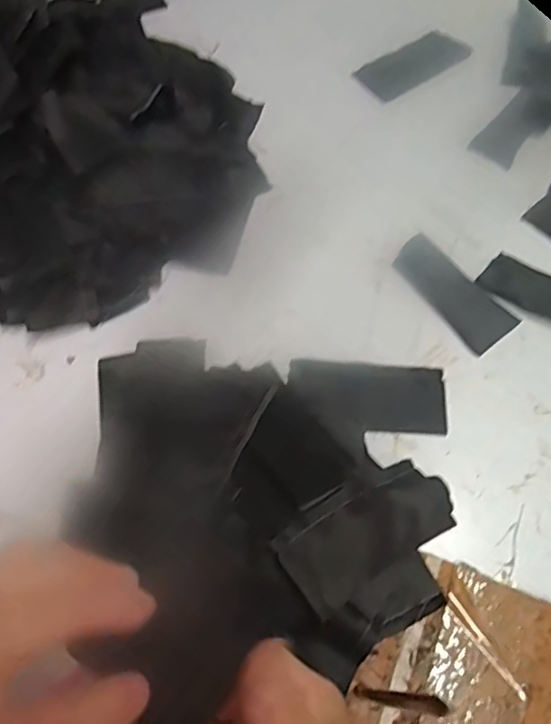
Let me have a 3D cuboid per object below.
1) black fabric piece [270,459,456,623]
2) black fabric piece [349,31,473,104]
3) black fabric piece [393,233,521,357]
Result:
[{"bbox_3d":[0.058,0.103,0.352,0.114,0.017,0.052,-23,63,-25],"label":"black fabric piece"},{"bbox_3d":[0.141,-0.306,0.585,0.115,0.005,0.055,-32,65,-13],"label":"black fabric piece"},{"bbox_3d":[0.141,-0.057,0.453,0.042,0.017,0.105,-35,66,-15],"label":"black fabric piece"}]

